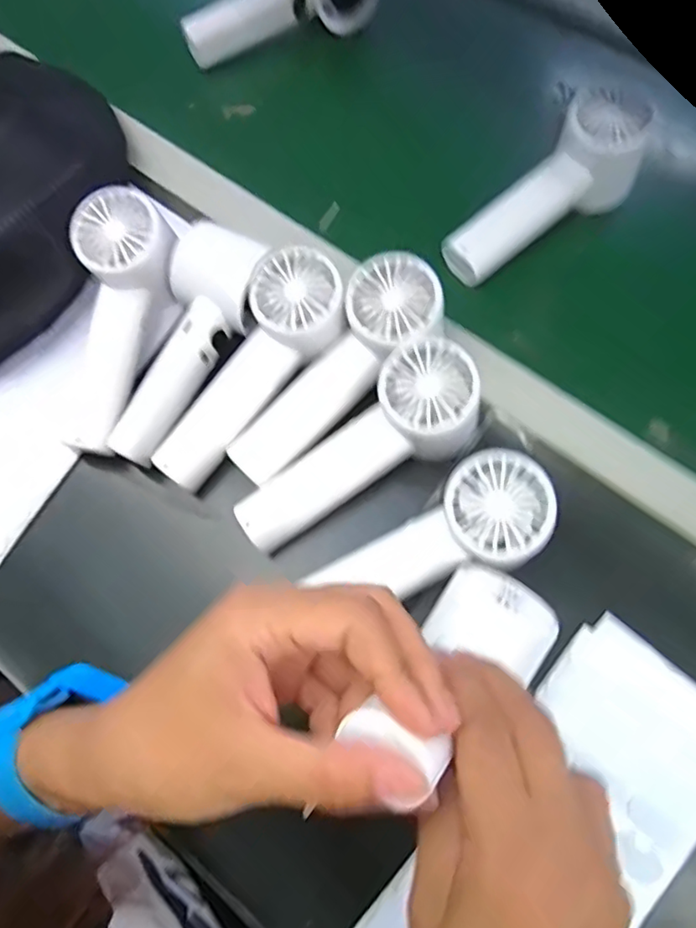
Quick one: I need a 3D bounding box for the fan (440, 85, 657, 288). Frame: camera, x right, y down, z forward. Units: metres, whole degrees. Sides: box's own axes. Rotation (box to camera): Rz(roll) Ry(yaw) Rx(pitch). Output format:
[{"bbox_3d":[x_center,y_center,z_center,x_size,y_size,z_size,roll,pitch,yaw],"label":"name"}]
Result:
[{"bbox_3d":[0.127,-0.176,0.398,0.150,0.053,0.053,-39,73,1],"label":"fan"}]

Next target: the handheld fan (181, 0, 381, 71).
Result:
[{"bbox_3d":[-0.057,-0.365,0.470,0.159,0.059,0.056,-22,71,-6],"label":"handheld fan"}]

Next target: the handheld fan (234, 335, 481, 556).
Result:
[{"bbox_3d":[0.011,-0.002,0.350,0.156,0.059,0.057,-38,73,8],"label":"handheld fan"}]

